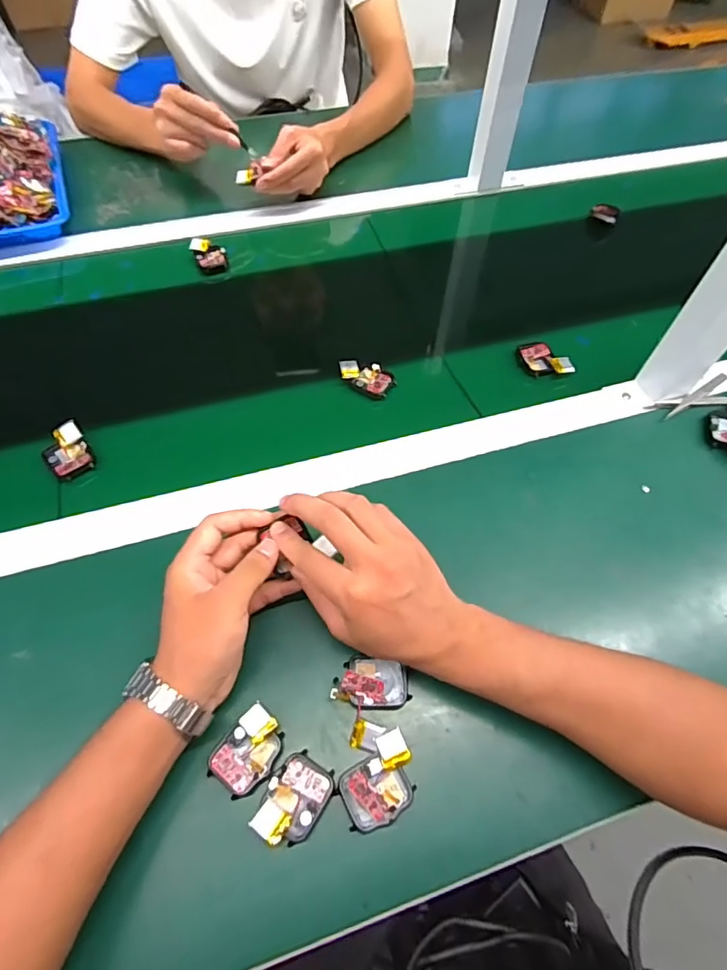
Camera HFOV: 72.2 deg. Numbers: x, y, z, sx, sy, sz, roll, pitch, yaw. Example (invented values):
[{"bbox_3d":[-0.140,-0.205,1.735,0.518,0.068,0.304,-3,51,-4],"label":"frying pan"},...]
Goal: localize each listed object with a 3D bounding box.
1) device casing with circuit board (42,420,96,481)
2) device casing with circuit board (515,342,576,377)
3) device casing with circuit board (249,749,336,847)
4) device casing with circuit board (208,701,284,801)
[{"bbox_3d":[-0.280,-0.031,0.472,0.039,0.018,0.051,-33,65,-20],"label":"device casing with circuit board"},{"bbox_3d":[0.203,-0.141,0.561,0.056,0.017,0.044,4,58,0],"label":"device casing with circuit board"},{"bbox_3d":[-0.045,0.207,0.328,0.036,0.023,0.050,29,62,15],"label":"device casing with circuit board"},{"bbox_3d":[-0.078,0.182,0.340,0.036,0.017,0.051,36,64,18],"label":"device casing with circuit board"}]

